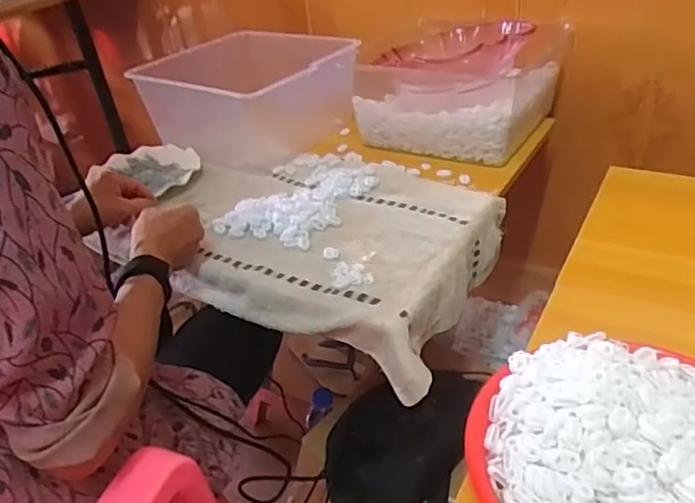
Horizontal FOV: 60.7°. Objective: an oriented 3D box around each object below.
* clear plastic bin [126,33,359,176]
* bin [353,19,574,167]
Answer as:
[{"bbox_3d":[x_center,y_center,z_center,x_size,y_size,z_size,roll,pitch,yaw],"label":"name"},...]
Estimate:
[{"bbox_3d":[-0.158,-0.260,1.018,0.277,0.155,0.322,25,45,39],"label":"clear plastic bin"},{"bbox_3d":[0.184,-0.283,0.982,0.278,0.148,0.288,14,39,29],"label":"bin"}]

